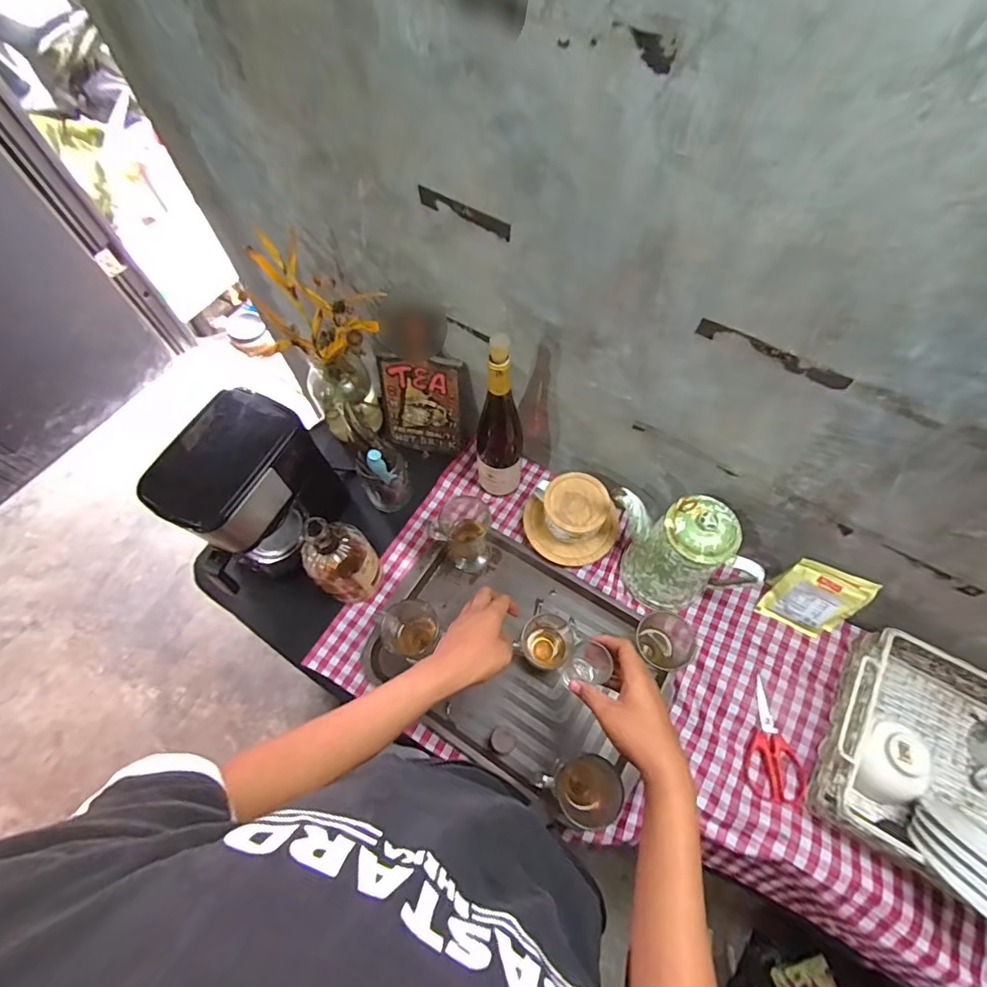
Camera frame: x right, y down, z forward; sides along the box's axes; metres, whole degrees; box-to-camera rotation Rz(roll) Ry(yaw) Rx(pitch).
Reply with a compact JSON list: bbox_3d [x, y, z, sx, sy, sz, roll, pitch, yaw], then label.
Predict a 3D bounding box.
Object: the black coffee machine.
[{"bbox_3d":[-0.328,-0.001,0.722,0.142,0.239,0.211,18,66,9],"label":"black coffee machine"}]

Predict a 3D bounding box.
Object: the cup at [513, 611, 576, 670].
[{"bbox_3d":[0.081,0.217,0.737,0.072,0.078,0.086,29,68,14],"label":"cup"}]

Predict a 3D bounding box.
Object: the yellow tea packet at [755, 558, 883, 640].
[{"bbox_3d":[0.461,0.151,0.711,0.106,0.122,0.020,24,39,18],"label":"yellow tea packet"}]

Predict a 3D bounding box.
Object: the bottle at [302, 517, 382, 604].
[{"bbox_3d":[-0.218,0.104,0.728,0.078,0.201,0.089,39,70,17],"label":"bottle"}]

